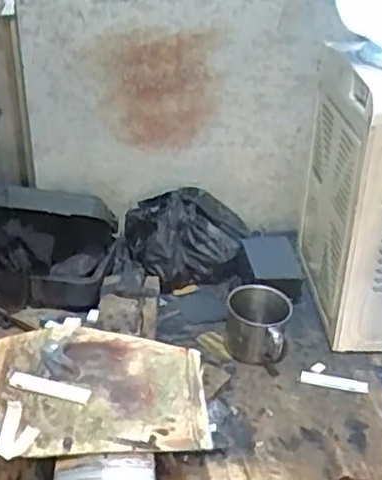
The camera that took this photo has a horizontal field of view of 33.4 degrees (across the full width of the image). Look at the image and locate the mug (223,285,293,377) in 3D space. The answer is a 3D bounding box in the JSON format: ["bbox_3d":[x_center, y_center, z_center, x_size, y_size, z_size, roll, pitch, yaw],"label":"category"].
[{"bbox_3d":[0.084,0.112,0.843,0.098,0.075,0.075,15,32,23],"label":"mug"}]

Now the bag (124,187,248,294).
[{"bbox_3d":[-0.004,-0.007,0.984,0.186,0.107,0.127,-4,30,-10],"label":"bag"}]

